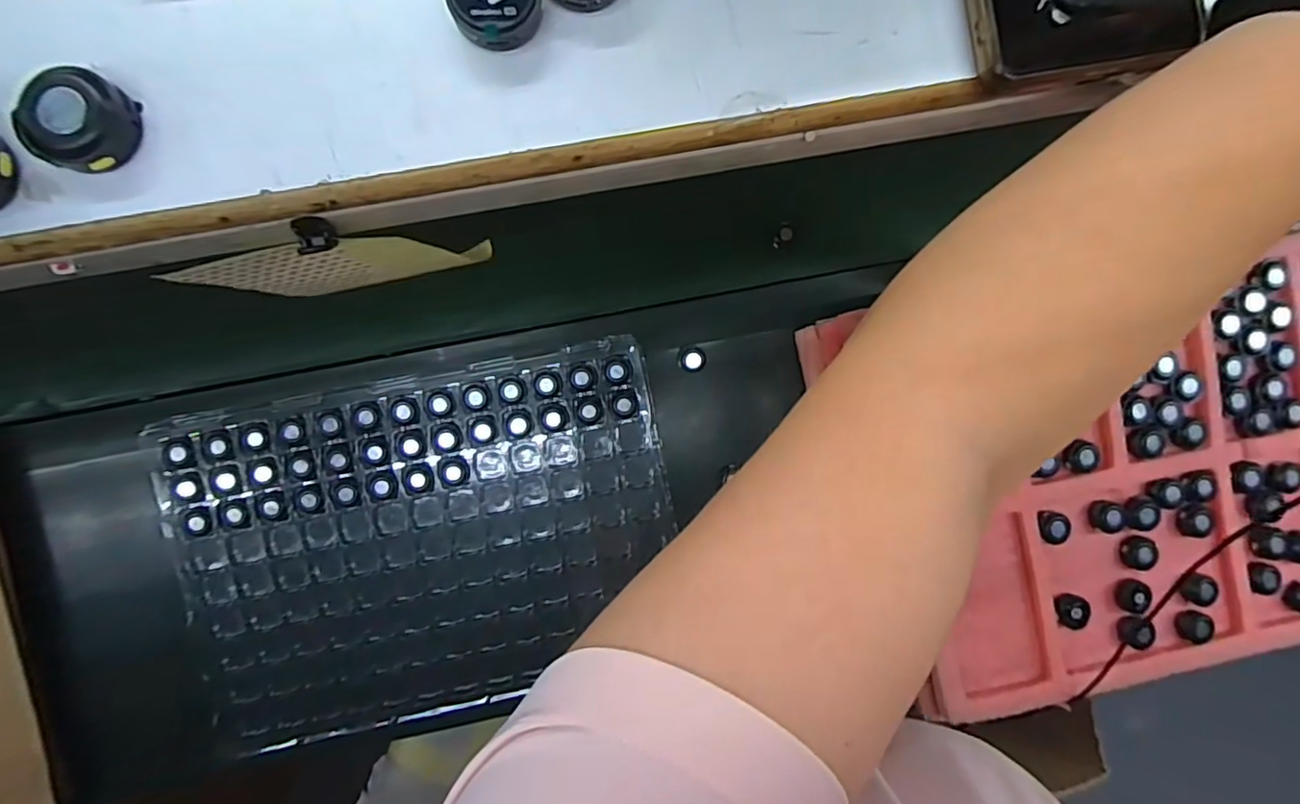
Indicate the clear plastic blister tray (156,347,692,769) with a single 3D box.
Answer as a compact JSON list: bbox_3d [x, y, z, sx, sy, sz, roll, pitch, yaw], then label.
[{"bbox_3d":[-0.222,0.148,0.648,0.527,0.043,0.363,-12,90,-2],"label":"clear plastic blister tray"}]

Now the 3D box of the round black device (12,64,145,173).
[{"bbox_3d":[-0.178,-0.088,0.189,0.027,0.015,0.029,0,90,-4],"label":"round black device"}]

